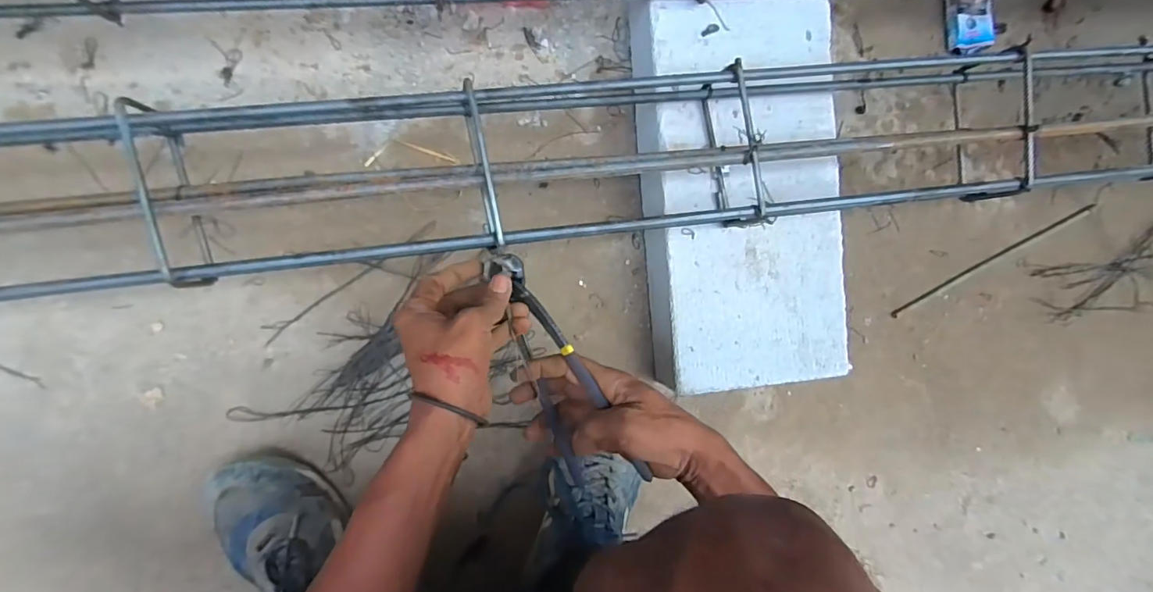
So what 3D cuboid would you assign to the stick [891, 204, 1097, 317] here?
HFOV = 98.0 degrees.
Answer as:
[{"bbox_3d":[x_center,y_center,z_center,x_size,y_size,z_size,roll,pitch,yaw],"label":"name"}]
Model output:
[{"bbox_3d":[0.554,-0.050,0.660,0.336,0.012,0.010,-27,95,-7],"label":"stick"}]

